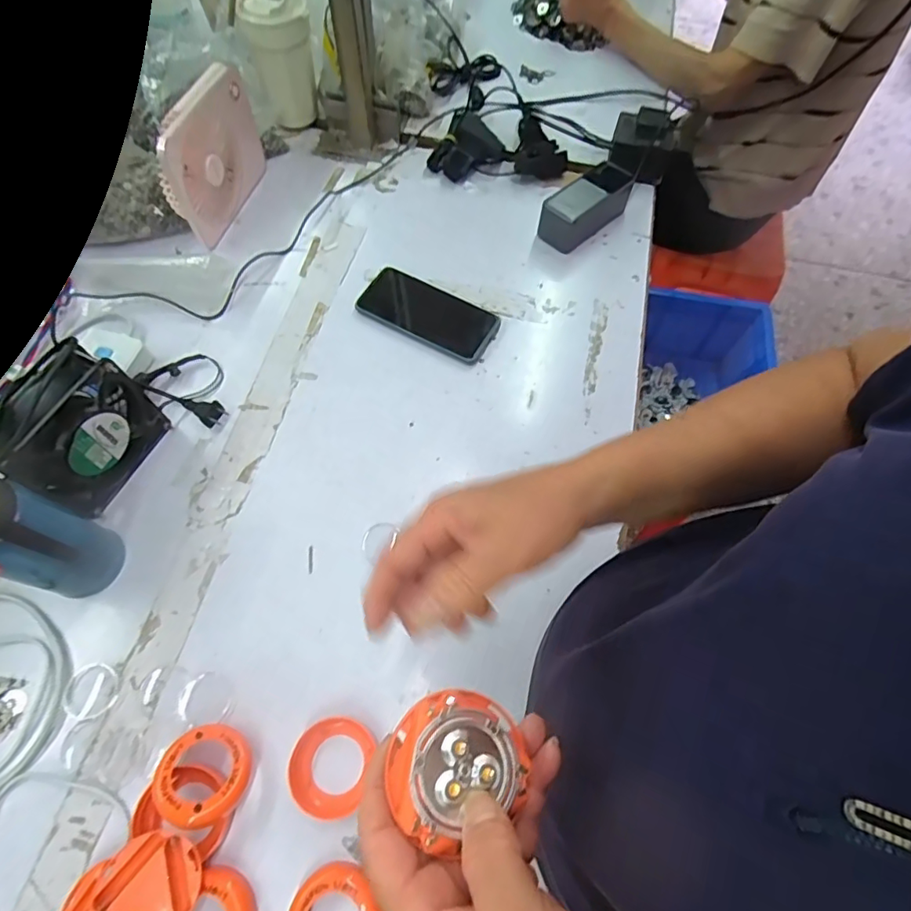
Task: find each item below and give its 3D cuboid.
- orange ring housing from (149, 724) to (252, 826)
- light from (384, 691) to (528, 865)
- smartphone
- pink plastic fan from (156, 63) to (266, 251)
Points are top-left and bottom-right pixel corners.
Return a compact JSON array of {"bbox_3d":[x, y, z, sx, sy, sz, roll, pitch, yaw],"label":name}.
[{"bbox_3d":[-0.189,0.239,0.389,0.064,0.015,0.065,7,47,-8],"label":"orange ring housing"},{"bbox_3d":[-0.001,0.137,0.233,0.054,0.023,0.060,42,71,16],"label":"light"},{"bbox_3d":[-0.031,-0.161,0.589,0.153,0.013,0.073,27,67,11],"label":"smartphone"},{"bbox_3d":[-0.287,-0.355,0.615,0.033,0.135,0.165,14,65,5],"label":"pink plastic fan"}]

